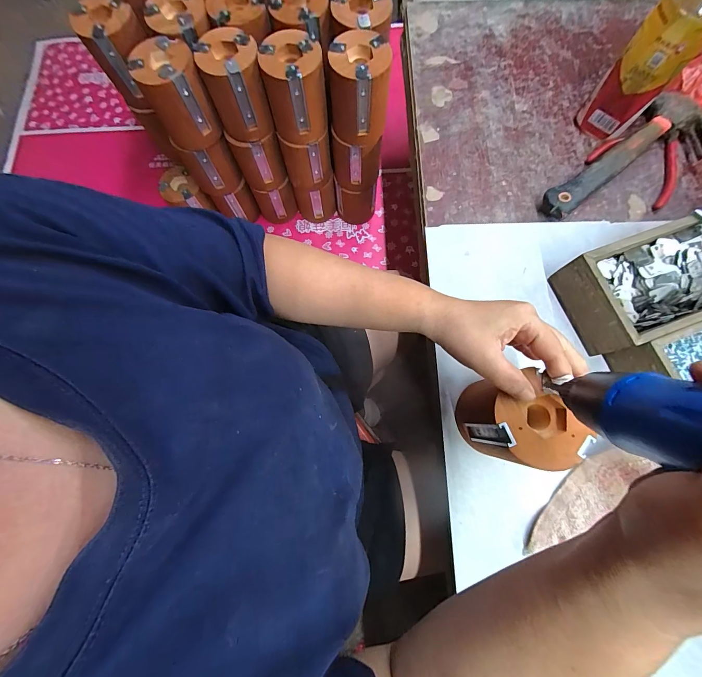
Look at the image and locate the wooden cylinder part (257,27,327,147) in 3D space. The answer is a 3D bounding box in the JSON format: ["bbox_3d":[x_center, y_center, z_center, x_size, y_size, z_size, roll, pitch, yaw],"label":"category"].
[{"bbox_3d":[-0.074,-0.342,0.455,0.080,0.101,0.074,-8,77,0],"label":"wooden cylinder part"}]

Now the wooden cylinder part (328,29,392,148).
[{"bbox_3d":[0.012,-0.337,0.451,0.075,0.100,0.077,7,77,3],"label":"wooden cylinder part"}]

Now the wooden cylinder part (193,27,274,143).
[{"bbox_3d":[-0.158,-0.345,0.454,0.075,0.097,0.076,-18,77,-3],"label":"wooden cylinder part"}]

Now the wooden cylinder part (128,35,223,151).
[{"bbox_3d":[-0.237,-0.330,0.452,0.081,0.100,0.077,-28,78,-5],"label":"wooden cylinder part"}]

